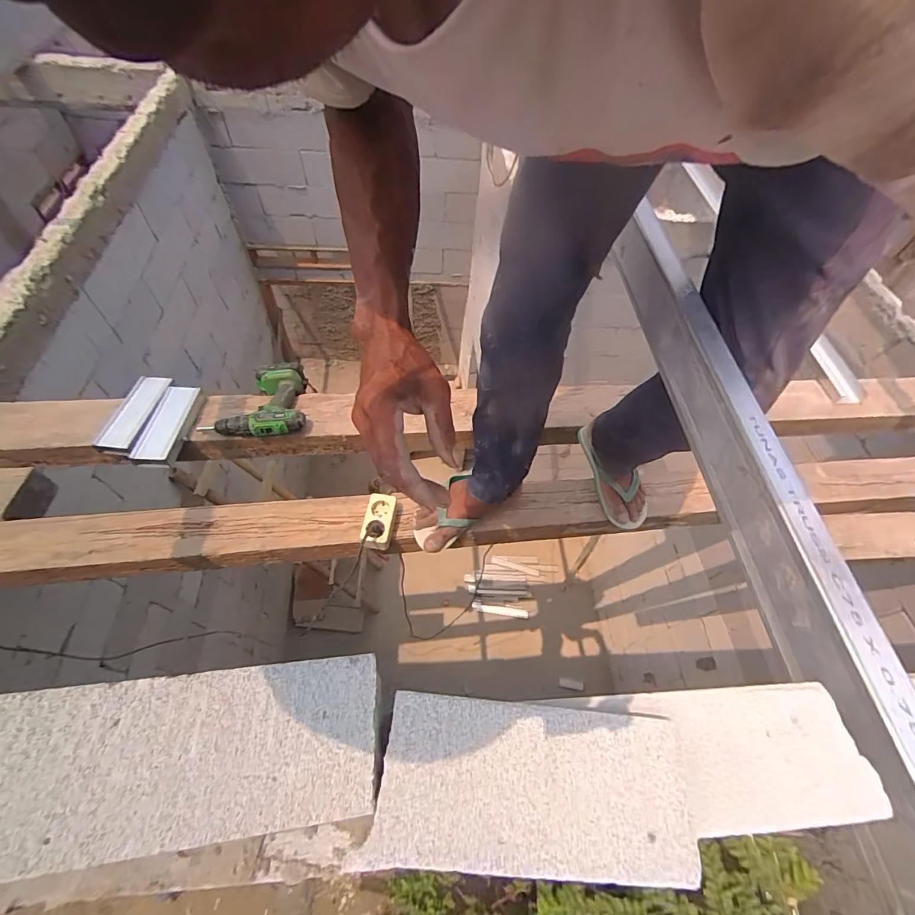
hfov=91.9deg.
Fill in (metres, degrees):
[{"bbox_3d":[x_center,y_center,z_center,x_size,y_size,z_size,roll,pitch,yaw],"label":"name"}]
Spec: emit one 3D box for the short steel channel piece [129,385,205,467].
[{"bbox_3d":[-0.647,-0.076,0.983,0.084,0.043,0.228,2,57,-3],"label":"short steel channel piece"}]

